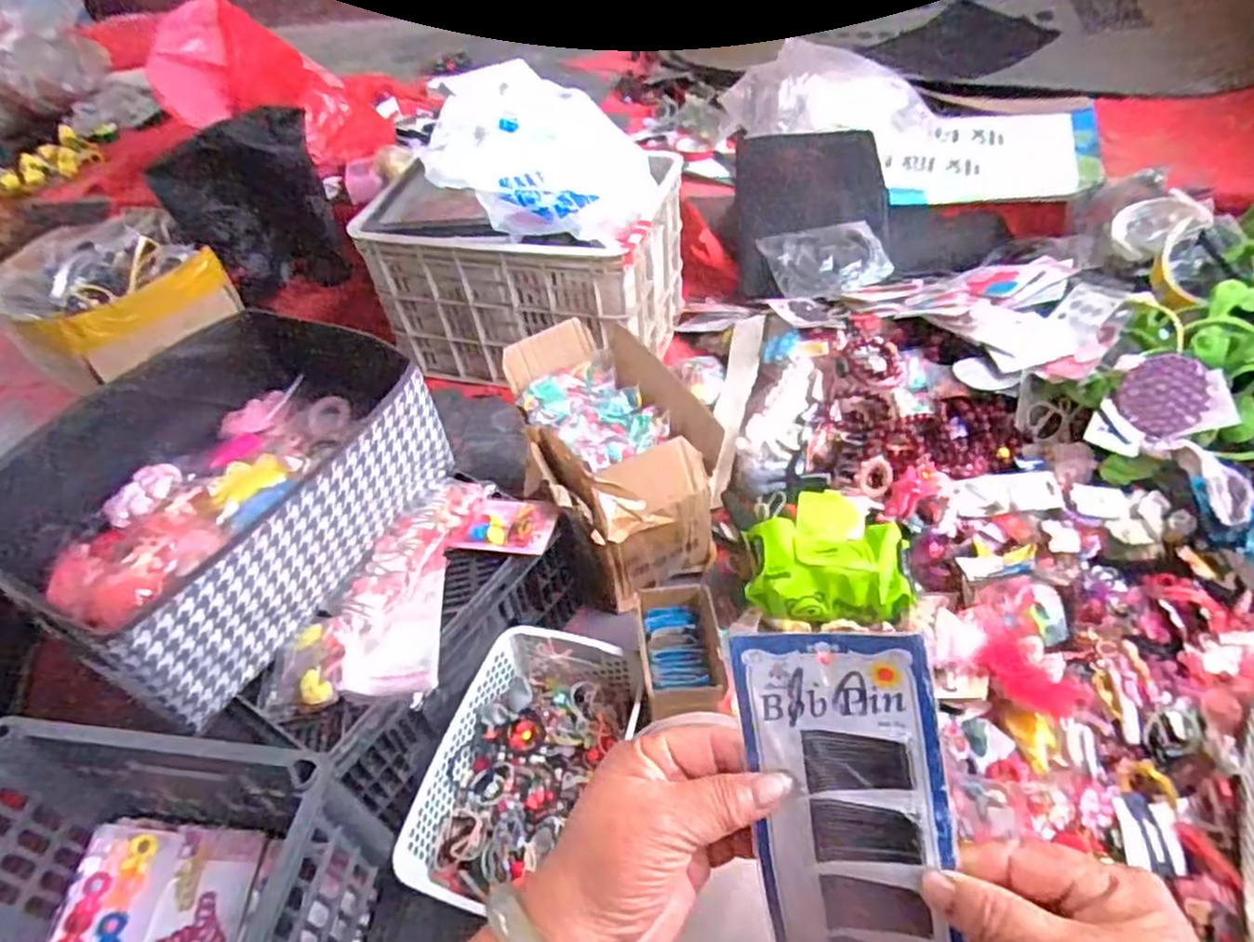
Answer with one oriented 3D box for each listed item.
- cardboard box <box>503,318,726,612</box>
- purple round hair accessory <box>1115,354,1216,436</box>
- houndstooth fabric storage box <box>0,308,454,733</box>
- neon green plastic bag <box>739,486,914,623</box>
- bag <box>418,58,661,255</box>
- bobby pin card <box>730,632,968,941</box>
[{"bbox_3d":[-0.025,-0.022,1.024,0.222,0.219,0.350,-18,47,-10],"label":"cardboard box"},{"bbox_3d":[0.684,-0.095,0.939,0.097,0.008,0.098,0,90,31],"label":"purple round hair accessory"},{"bbox_3d":[-0.461,0.011,0.838,0.360,0.149,0.416,20,52,23],"label":"houndstooth fabric storage box"},{"bbox_3d":[0.258,0.109,0.956,0.201,0.066,0.155,1,47,7],"label":"neon green plastic bag"},{"bbox_3d":[-0.124,-0.500,1.181,0.322,0.171,0.370,-3,47,4],"label":"bag"},{"bbox_3d":[0.093,0.147,0.305,0.077,0.161,0.010,-8,2,24],"label":"bobby pin card"}]

